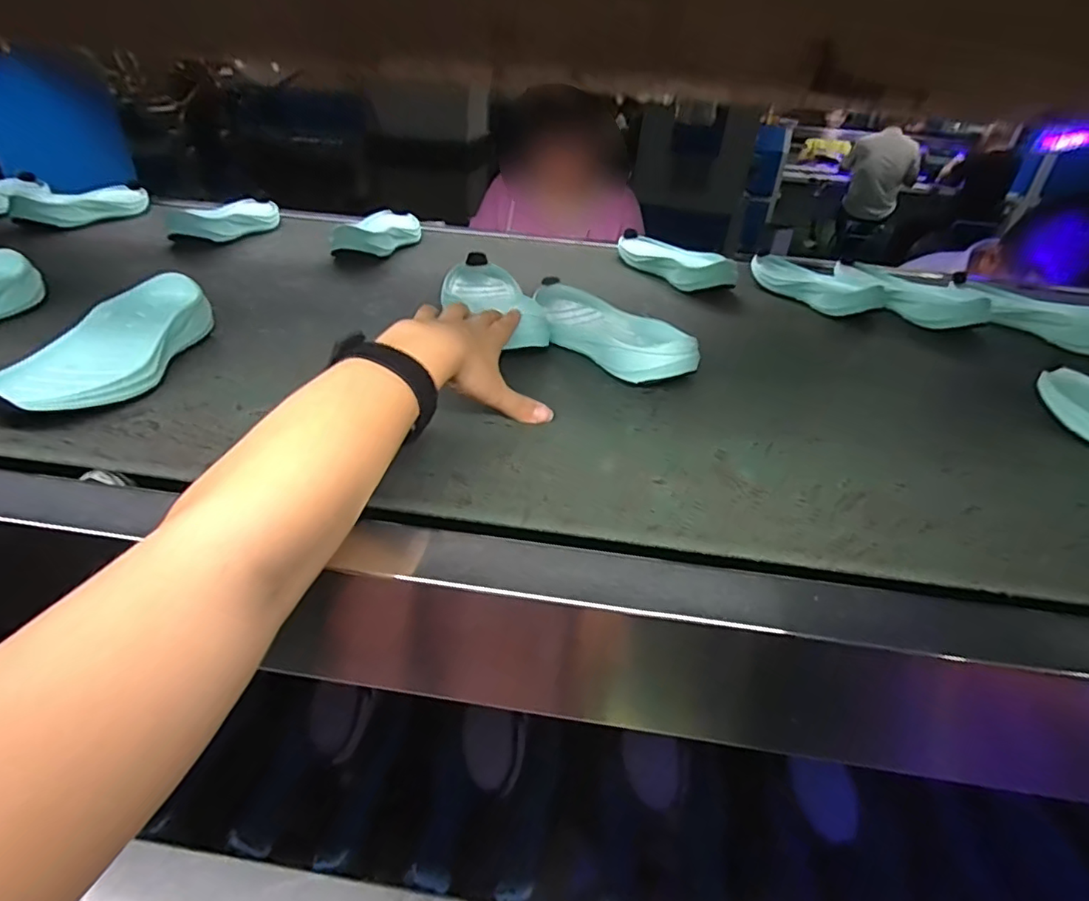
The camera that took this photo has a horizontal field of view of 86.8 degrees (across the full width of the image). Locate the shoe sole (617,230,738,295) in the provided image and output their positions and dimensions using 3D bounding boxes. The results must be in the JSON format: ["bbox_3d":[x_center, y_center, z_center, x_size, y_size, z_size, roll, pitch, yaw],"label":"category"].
[{"bbox_3d":[0.173,-0.270,0.812,0.087,0.048,0.224,-6,35,-18],"label":"shoe sole"}]

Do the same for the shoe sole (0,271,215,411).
[{"bbox_3d":[-0.347,-0.085,0.459,0.088,0.049,0.190,9,33,5],"label":"shoe sole"}]

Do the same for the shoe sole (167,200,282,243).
[{"bbox_3d":[-0.459,-0.340,0.849,0.074,0.043,0.208,10,33,6],"label":"shoe sole"}]

